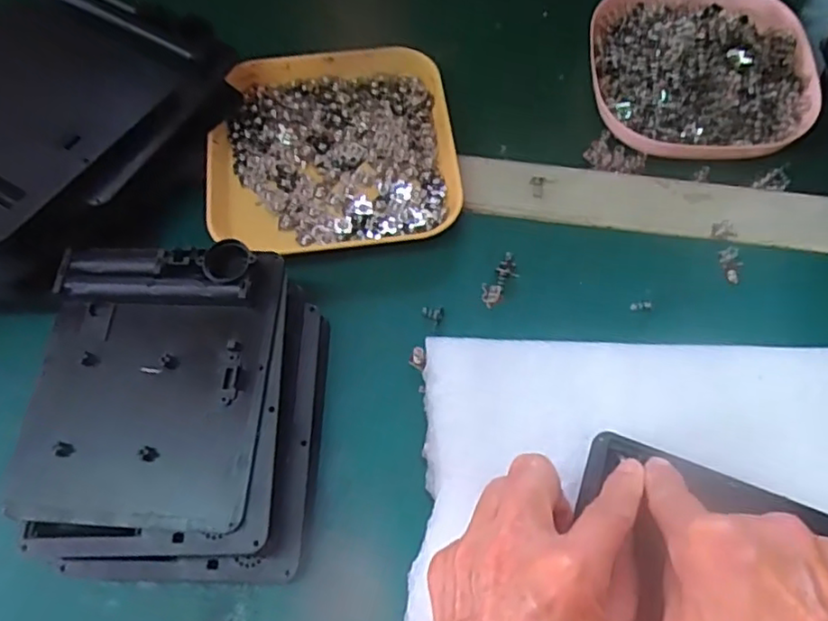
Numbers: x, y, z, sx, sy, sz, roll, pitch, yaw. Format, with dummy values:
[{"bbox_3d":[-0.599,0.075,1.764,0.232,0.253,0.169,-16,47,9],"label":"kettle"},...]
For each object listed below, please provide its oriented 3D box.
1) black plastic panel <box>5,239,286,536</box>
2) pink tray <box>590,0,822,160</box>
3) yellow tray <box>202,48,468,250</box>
[{"bbox_3d":[-0.123,0.032,0.303,0.111,0.021,0.127,4,66,2],"label":"black plastic panel"},{"bbox_3d":[0.183,-0.160,0.417,0.134,0.026,0.135,2,68,3],"label":"pink tray"},{"bbox_3d":[-0.050,-0.101,0.400,0.143,0.015,0.136,-7,68,-1],"label":"yellow tray"}]

